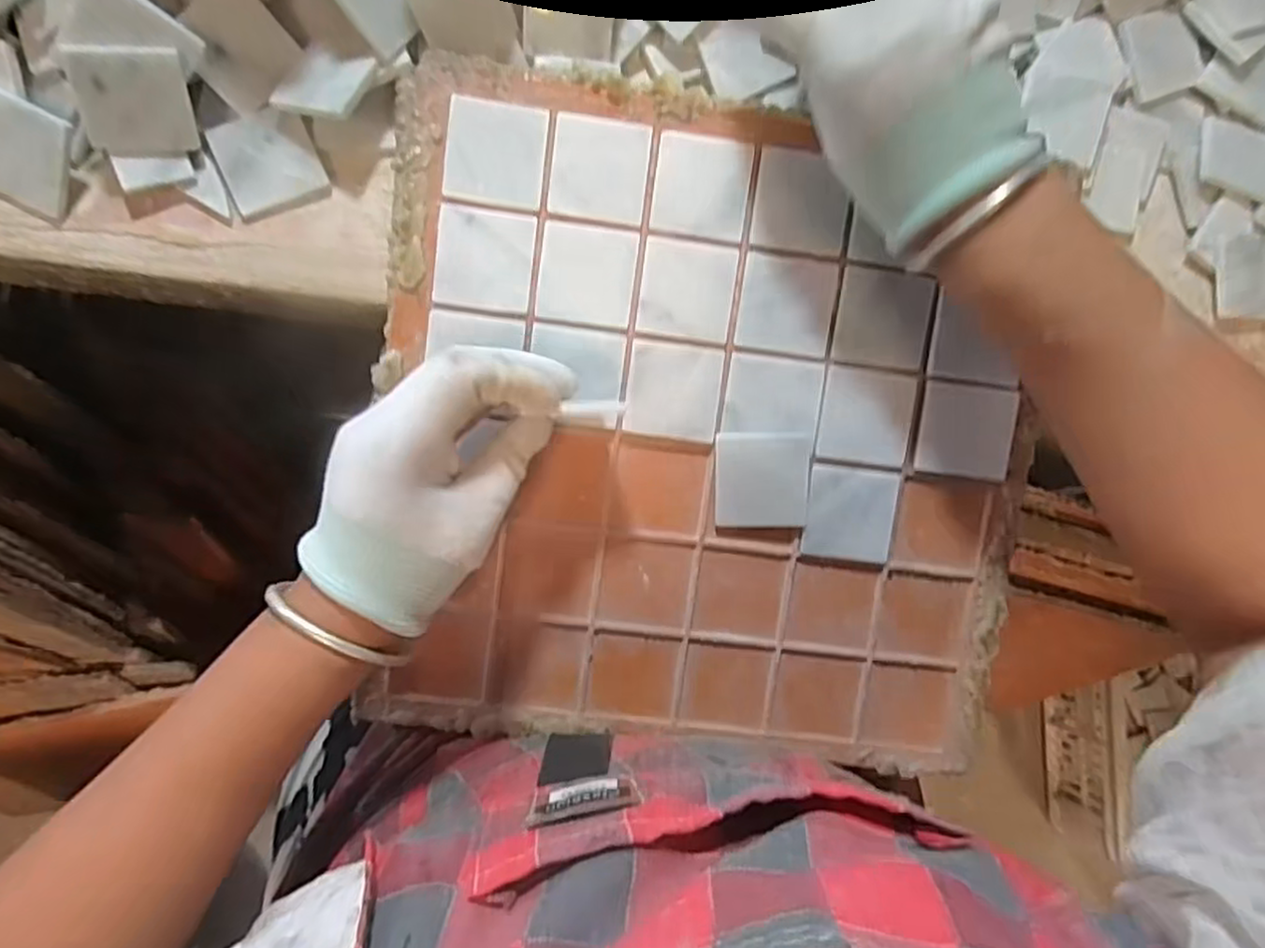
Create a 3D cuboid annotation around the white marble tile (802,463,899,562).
[{"bbox_3d":[0.117,0.021,0.379,0.047,0.004,0.049,5,97,-4],"label":"white marble tile"}]

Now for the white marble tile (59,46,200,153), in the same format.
[{"bbox_3d":[-0.245,-0.183,0.349,0.047,0.046,0.004,-6,44,-15],"label":"white marble tile"}]

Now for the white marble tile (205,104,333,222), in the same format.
[{"bbox_3d":[-0.192,-0.166,0.376,0.048,0.007,0.051,-23,84,-7],"label":"white marble tile"}]

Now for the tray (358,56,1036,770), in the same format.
[{"bbox_3d":[0.041,-0.020,0.370,0.332,0.010,0.329,8,96,-4],"label":"tray"}]

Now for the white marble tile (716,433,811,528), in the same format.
[{"bbox_3d":[0.067,0.004,0.369,0.047,0.004,0.050,-1,104,2],"label":"white marble tile"}]

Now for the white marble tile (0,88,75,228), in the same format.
[{"bbox_3d":[-0.308,-0.161,0.358,0.048,0.008,0.053,24,114,2],"label":"white marble tile"}]

